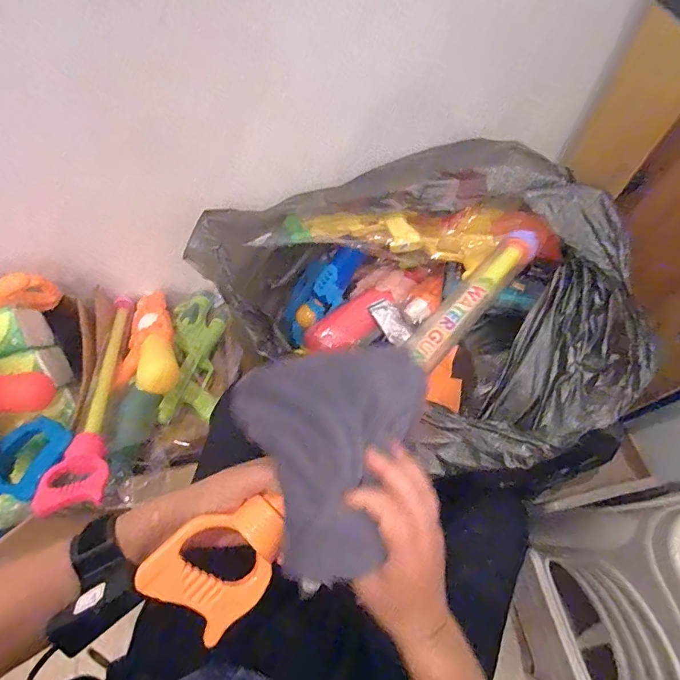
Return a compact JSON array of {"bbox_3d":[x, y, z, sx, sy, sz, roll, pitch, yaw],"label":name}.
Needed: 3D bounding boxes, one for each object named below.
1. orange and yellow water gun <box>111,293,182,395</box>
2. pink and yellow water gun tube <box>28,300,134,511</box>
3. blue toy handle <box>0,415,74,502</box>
[{"bbox_3d":[-0.402,0.003,0.844,0.125,0.070,0.321,-23,41,-11],"label":"orange and yellow water gun"},{"bbox_3d":[-0.442,0.077,0.778,0.078,0.050,0.538,-15,38,-7],"label":"pink and yellow water gun tube"},{"bbox_3d":[-0.481,0.183,0.638,0.105,0.040,0.123,27,65,15],"label":"blue toy handle"}]

